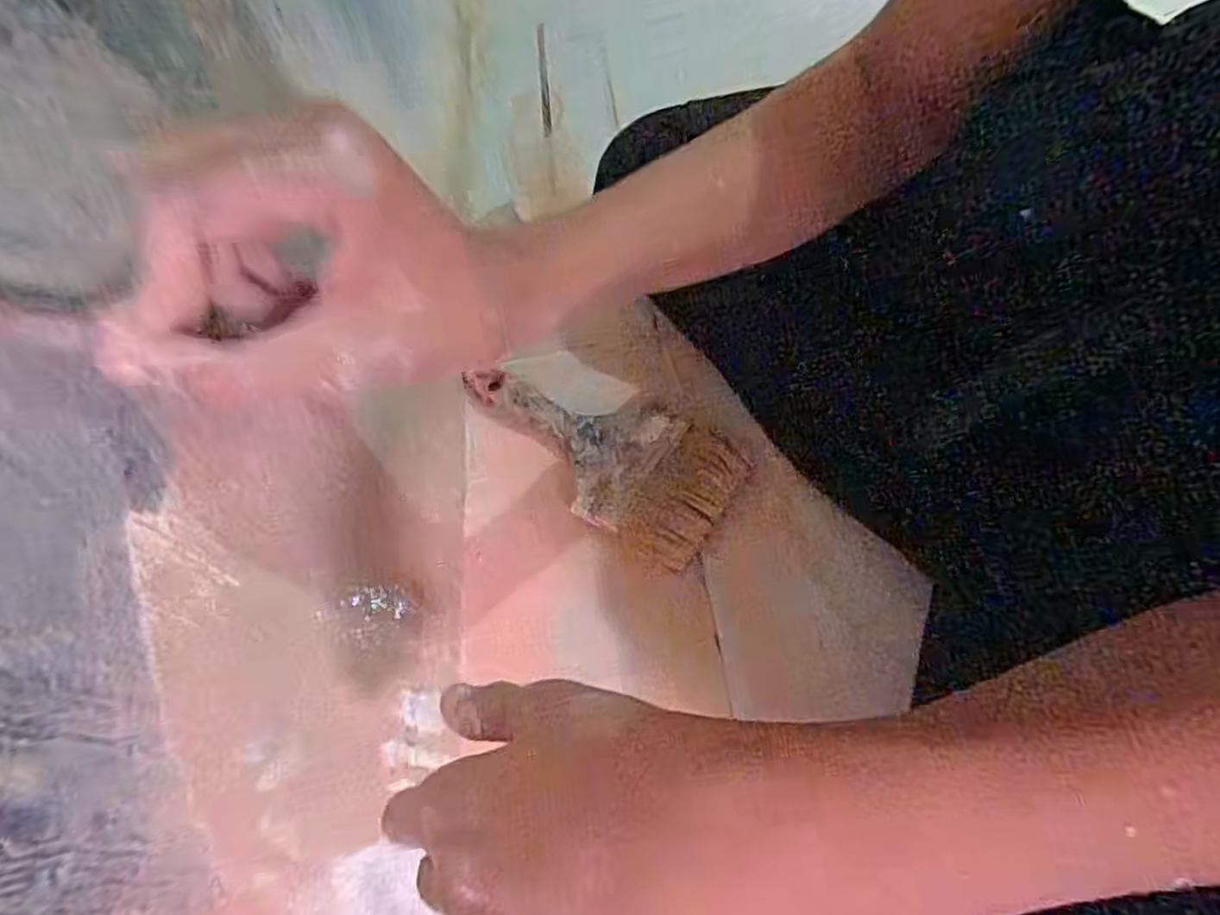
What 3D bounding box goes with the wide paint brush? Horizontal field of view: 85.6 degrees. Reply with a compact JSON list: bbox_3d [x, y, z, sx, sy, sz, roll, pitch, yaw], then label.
[{"bbox_3d":[-0.012,-0.007,0.474,0.210,0.034,0.104,31,72,21],"label":"wide paint brush"}]

